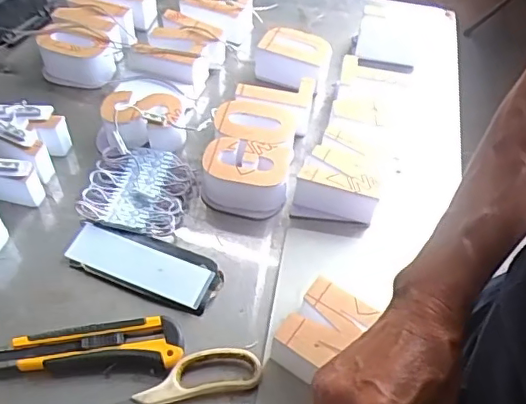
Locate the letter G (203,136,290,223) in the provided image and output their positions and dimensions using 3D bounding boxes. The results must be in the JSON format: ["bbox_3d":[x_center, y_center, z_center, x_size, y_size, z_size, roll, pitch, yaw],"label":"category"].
[{"bbox_3d":[-0.017,-0.023,0.569,0.084,0.050,0.065,2,52,-1],"label":"letter G"}]

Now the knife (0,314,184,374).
[{"bbox_3d":[-0.147,0.121,0.462,0.154,0.018,0.040,-4,52,-5],"label":"knife"}]

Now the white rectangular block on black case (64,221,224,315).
[{"bbox_3d":[-0.109,0.056,0.522,0.144,0.017,0.063,16,53,10],"label":"white rectangular block on black case"}]

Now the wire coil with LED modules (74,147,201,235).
[{"bbox_3d":[-0.127,-0.012,0.572,0.100,0.023,0.101,12,52,7],"label":"wire coil with LED modules"}]

